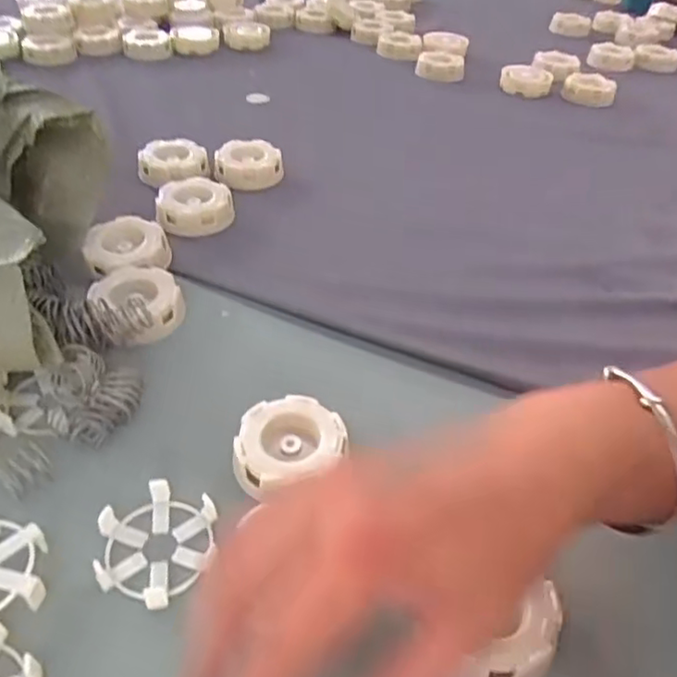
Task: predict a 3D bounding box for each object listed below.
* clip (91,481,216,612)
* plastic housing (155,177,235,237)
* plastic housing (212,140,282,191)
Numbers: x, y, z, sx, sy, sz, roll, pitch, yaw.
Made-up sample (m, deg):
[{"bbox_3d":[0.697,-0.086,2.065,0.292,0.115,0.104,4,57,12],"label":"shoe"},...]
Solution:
[{"bbox_3d":[-0.088,0.098,0.307,0.057,0.014,0.055,17,43,14],"label":"clip"},{"bbox_3d":[-0.118,-0.109,0.527,0.059,0.029,0.055,-1,41,-7],"label":"plastic housing"},{"bbox_3d":[-0.082,-0.158,0.583,0.061,0.033,0.050,-1,41,-7],"label":"plastic housing"}]

